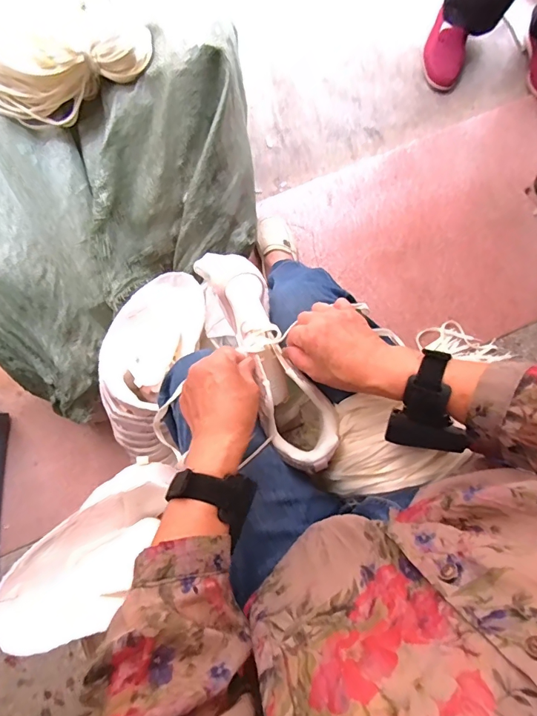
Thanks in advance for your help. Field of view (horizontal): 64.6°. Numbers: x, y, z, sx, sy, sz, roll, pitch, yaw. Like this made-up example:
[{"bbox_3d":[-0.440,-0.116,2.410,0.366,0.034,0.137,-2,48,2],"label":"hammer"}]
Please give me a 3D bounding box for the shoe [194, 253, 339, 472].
[{"bbox_3d":[0.005,0.007,0.482,0.075,0.079,0.241,-26,88,-6],"label":"shoe"}]

